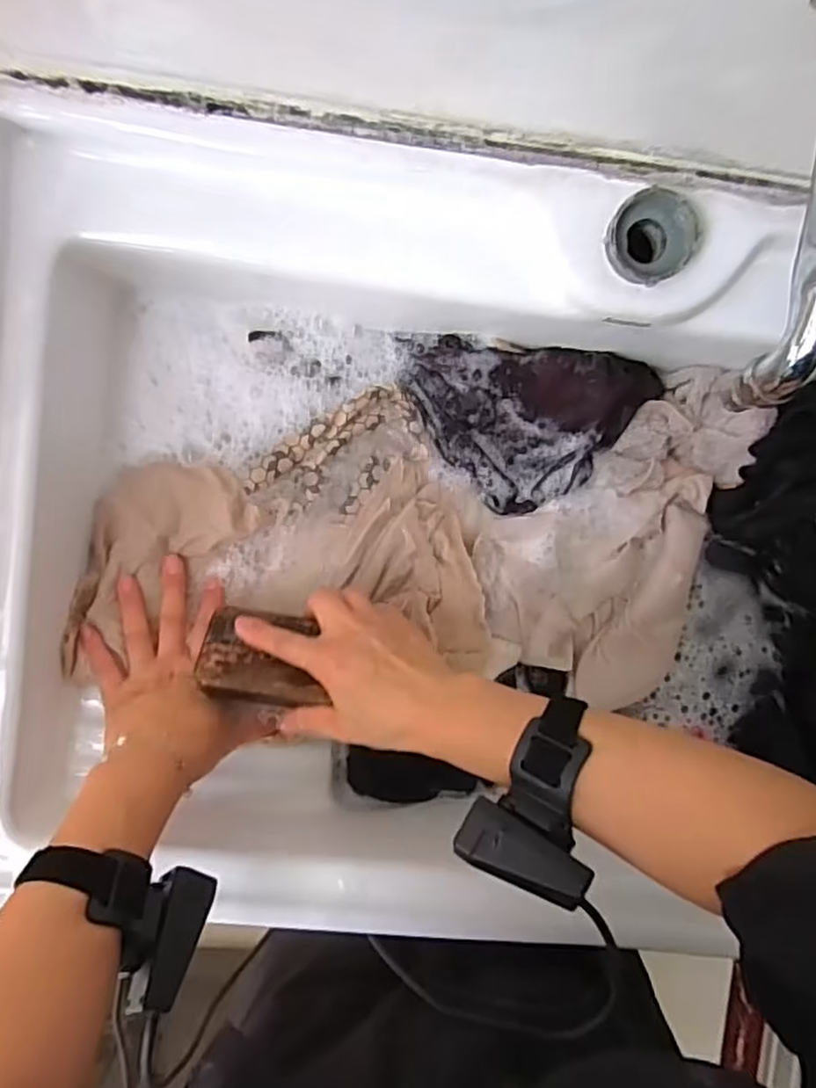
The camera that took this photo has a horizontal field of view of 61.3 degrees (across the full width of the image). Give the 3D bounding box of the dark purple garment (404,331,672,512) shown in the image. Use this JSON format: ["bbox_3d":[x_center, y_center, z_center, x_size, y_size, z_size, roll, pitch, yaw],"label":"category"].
[{"bbox_3d":[0.088,-0.085,0.510,0.180,0.043,0.116,5,94,-5],"label":"dark purple garment"}]

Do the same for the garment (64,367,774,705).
[{"bbox_3d":[0.009,-0.005,0.522,0.481,0.047,0.227,0,94,-3],"label":"garment"}]

